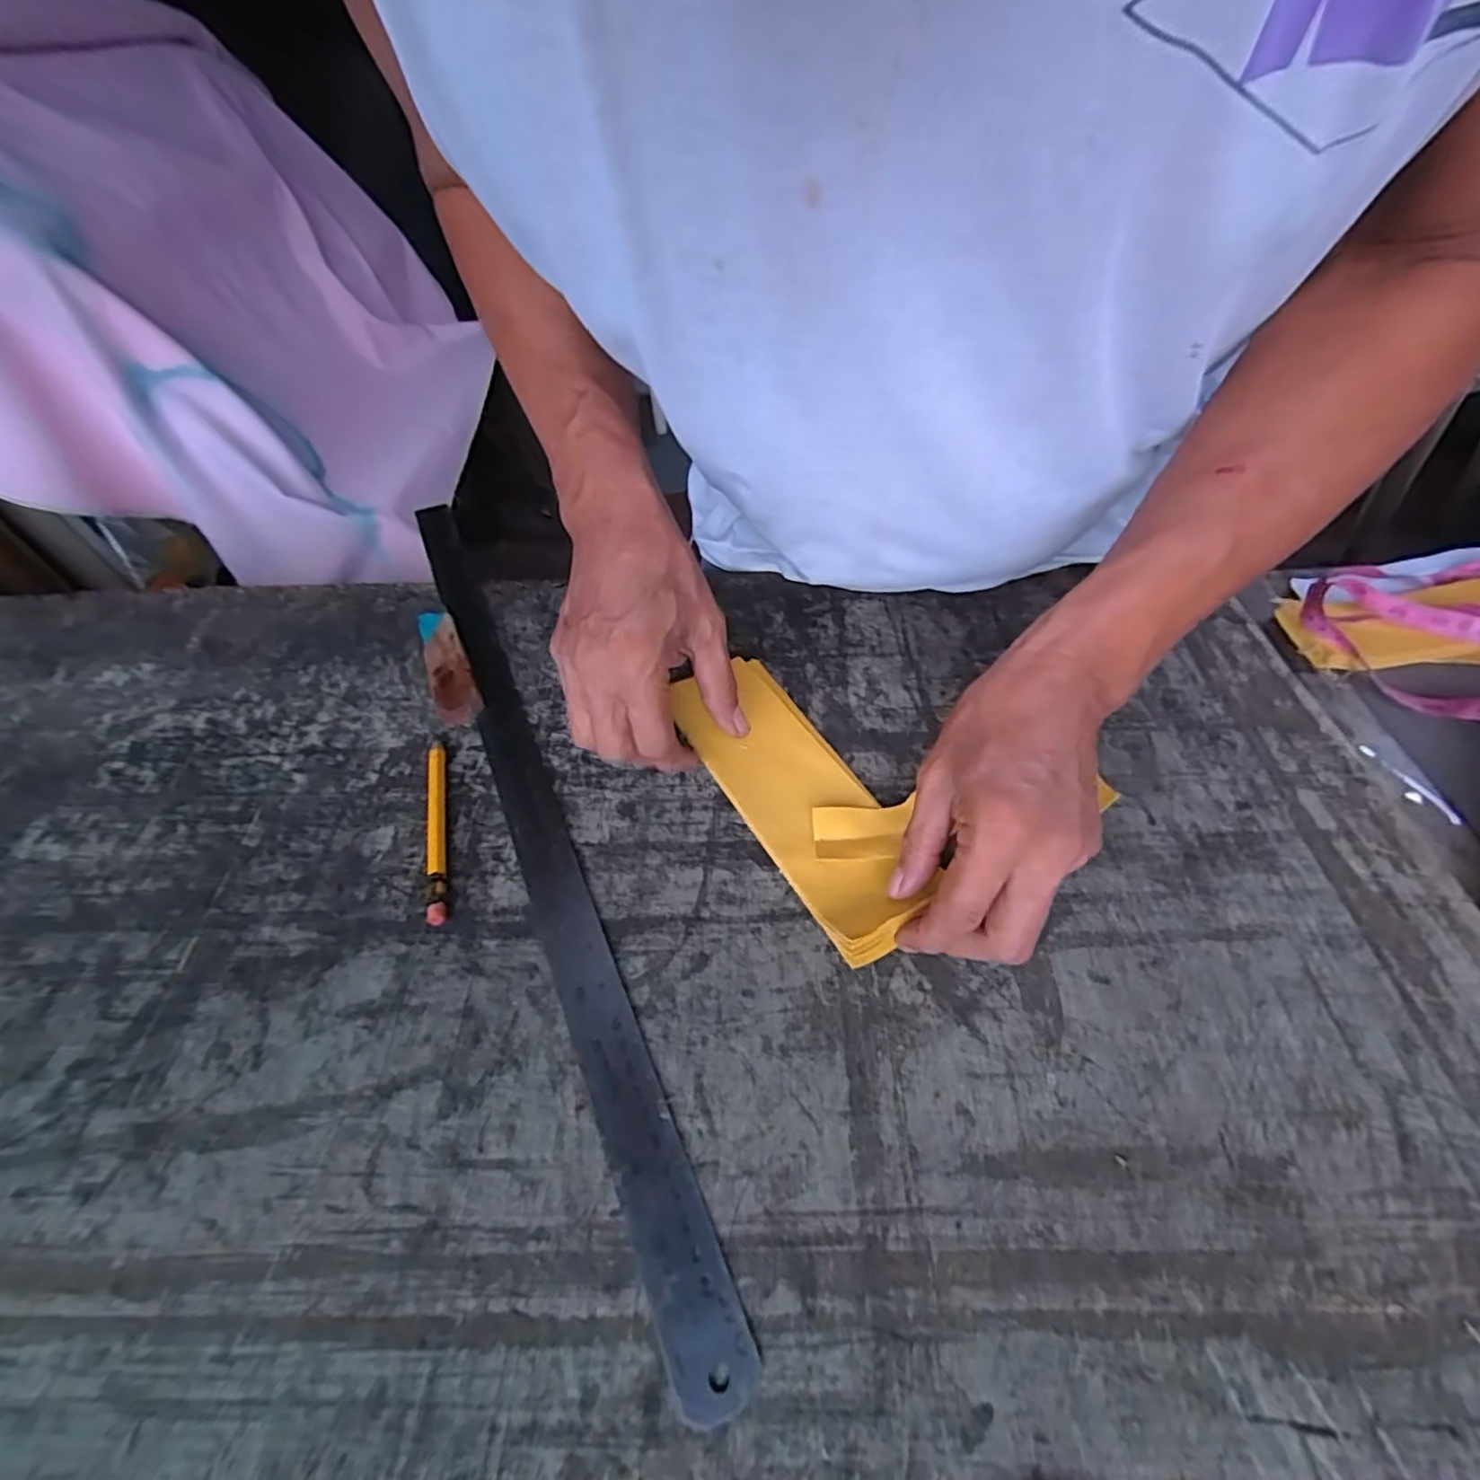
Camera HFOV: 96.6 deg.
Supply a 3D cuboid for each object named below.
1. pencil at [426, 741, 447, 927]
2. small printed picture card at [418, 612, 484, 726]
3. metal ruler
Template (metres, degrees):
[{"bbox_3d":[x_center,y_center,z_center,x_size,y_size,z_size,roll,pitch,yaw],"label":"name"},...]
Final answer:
[{"bbox_3d":[-0.167,0.046,0.361,0.010,0.011,0.120,-15,50,-8],"label":"pencil"},{"bbox_3d":[-0.200,-0.052,0.446,0.028,0.007,0.121,-24,52,-15],"label":"small printed picture card"},{"bbox_3d":[-0.129,0.018,0.384,0.033,0.008,0.571,-22,52,-14],"label":"metal ruler"}]

